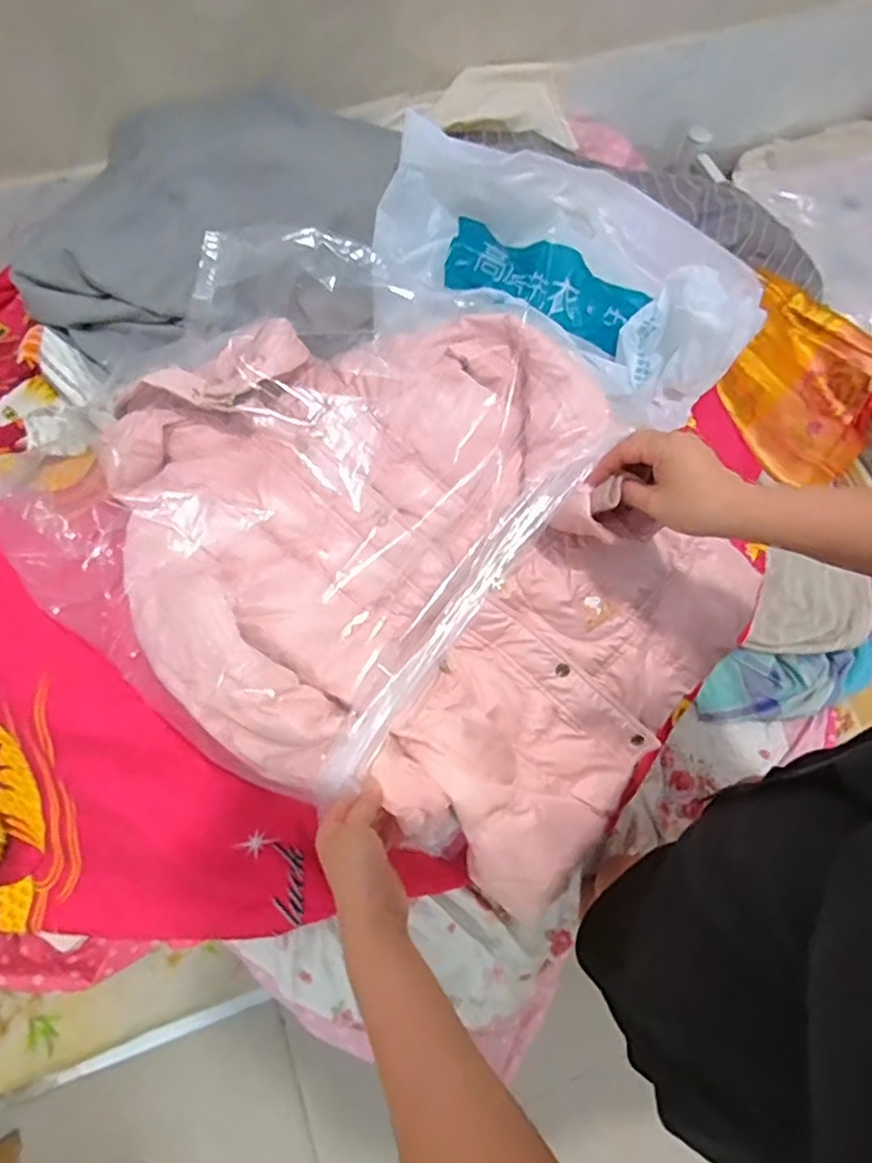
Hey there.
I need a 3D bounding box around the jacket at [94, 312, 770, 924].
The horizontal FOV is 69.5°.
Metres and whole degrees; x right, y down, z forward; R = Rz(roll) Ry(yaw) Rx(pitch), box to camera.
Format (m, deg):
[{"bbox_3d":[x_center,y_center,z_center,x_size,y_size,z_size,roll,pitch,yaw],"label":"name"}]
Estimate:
[{"bbox_3d":[-0.033,-0.023,0.659,0.642,0.206,0.477,36,72,12],"label":"jacket"}]

